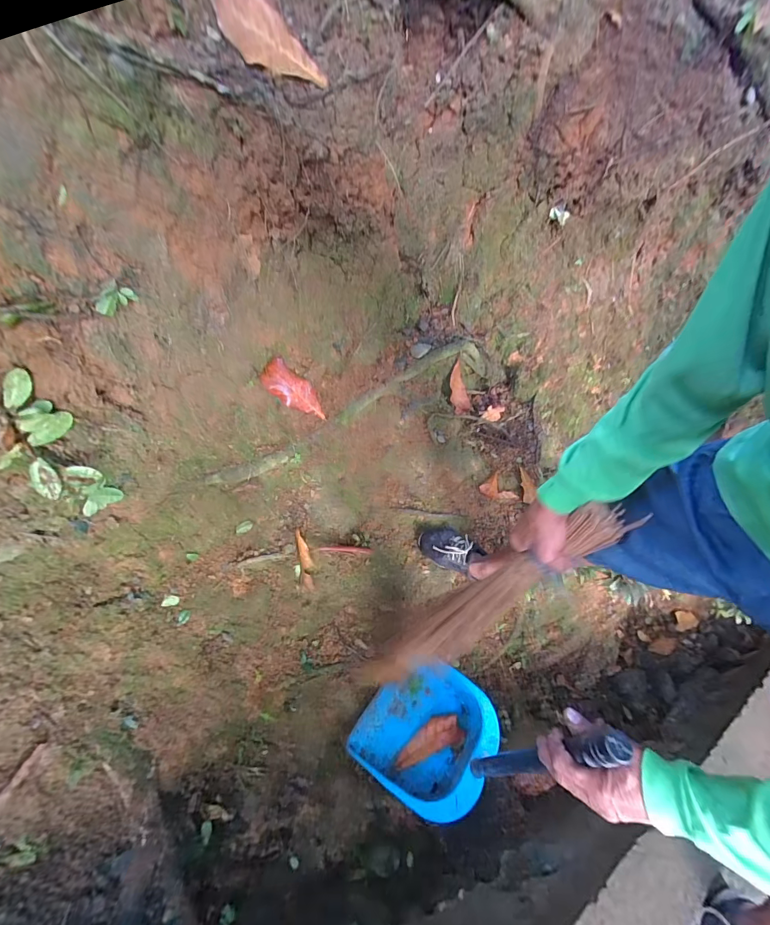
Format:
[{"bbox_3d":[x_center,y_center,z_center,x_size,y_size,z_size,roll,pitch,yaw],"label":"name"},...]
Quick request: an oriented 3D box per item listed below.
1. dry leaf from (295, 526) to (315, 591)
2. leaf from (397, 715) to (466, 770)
[{"bbox_3d":[-0.199,0.246,0.931,0.031,0.025,0.160,-12,91,-9],"label":"dry leaf"},{"bbox_3d":[0.100,0.644,0.860,0.165,0.019,0.065,-13,56,-12],"label":"leaf"}]

